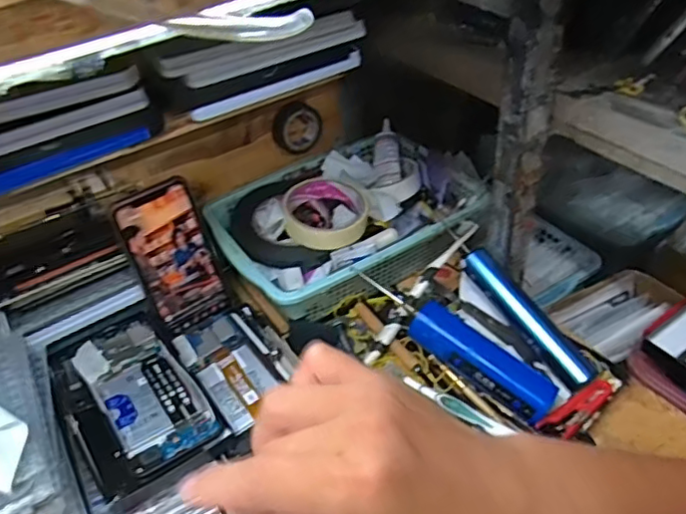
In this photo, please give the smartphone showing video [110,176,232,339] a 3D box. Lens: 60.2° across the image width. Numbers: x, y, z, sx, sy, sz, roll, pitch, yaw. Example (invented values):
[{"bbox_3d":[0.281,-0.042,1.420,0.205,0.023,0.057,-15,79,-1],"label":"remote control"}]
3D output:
[{"bbox_3d":[-0.158,0.002,0.559,0.073,0.143,0.012,-29,30,-25],"label":"smartphone showing video"}]

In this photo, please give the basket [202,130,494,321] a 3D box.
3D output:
[{"bbox_3d":[0.013,-0.040,0.654,0.286,0.064,0.206,-26,45,-22],"label":"basket"}]

